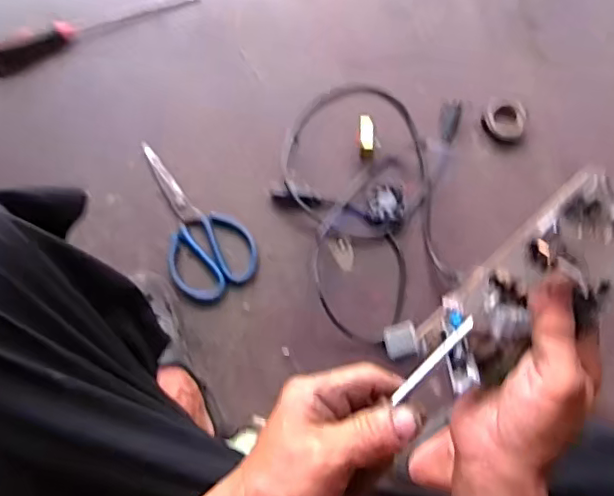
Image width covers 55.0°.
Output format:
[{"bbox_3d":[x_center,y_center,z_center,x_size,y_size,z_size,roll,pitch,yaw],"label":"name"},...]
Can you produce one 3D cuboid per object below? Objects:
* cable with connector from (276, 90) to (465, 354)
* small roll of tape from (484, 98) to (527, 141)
[{"bbox_3d":[0.081,-0.049,0.795,0.242,0.022,0.371,4,78,0],"label":"cable with connector"},{"bbox_3d":[0.284,-0.182,0.835,0.051,0.027,0.058,-40,81,-8],"label":"small roll of tape"}]

